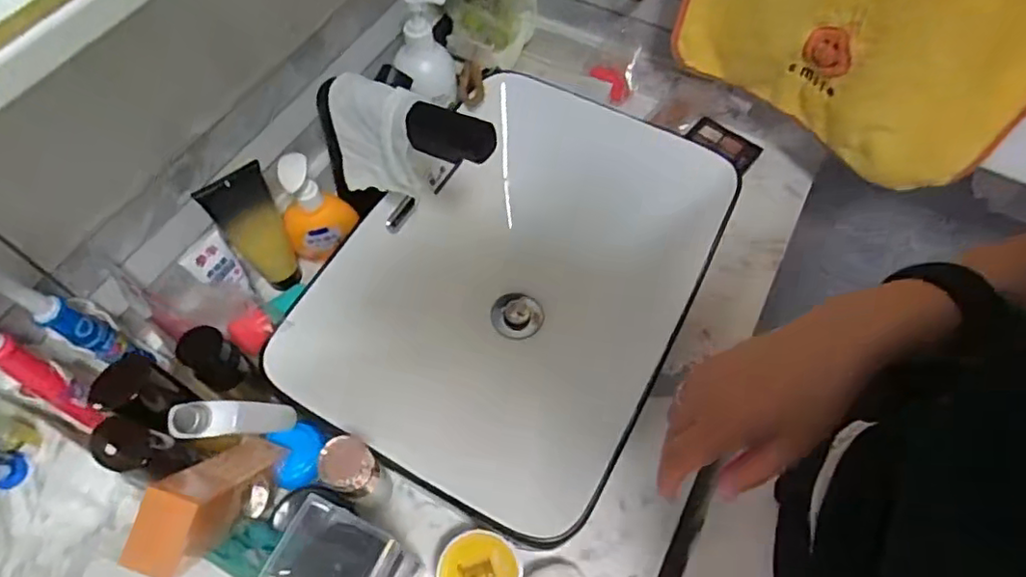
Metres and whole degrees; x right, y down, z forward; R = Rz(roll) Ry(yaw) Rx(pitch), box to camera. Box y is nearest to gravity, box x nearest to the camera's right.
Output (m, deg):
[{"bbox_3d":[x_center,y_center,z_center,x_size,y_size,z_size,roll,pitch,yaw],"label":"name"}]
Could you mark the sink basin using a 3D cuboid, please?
[{"bbox_3d":[0.005,-0.011,0.673,0.338,0.144,0.485,26,63,14],"label":"sink basin"}]

